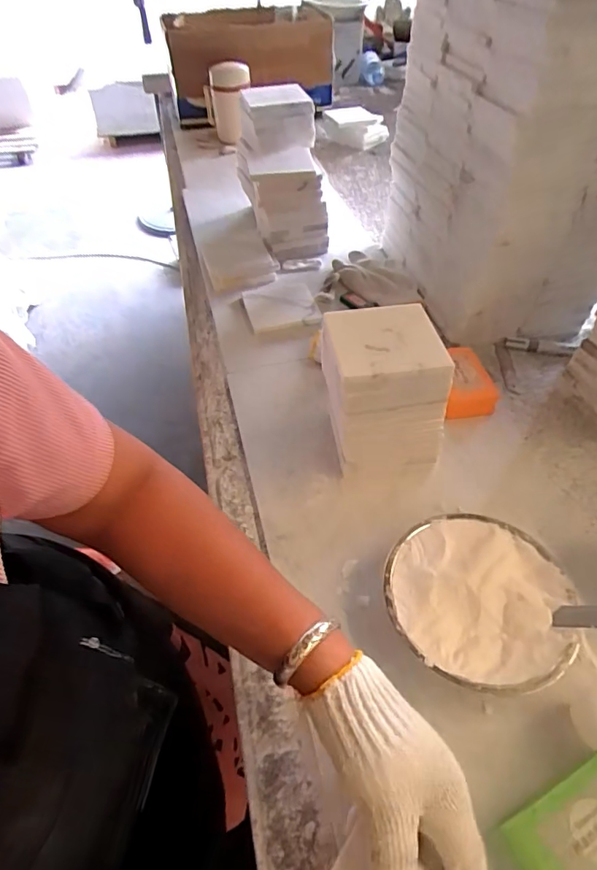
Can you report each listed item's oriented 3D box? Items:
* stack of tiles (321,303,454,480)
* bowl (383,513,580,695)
[{"bbox_3d":[0.084,-0.043,0.530,0.119,0.145,0.117,0,50,1],"label":"stack of tiles"},{"bbox_3d":[0.148,0.139,0.428,0.145,0.049,0.145,0,50,1],"label":"bowl"}]

